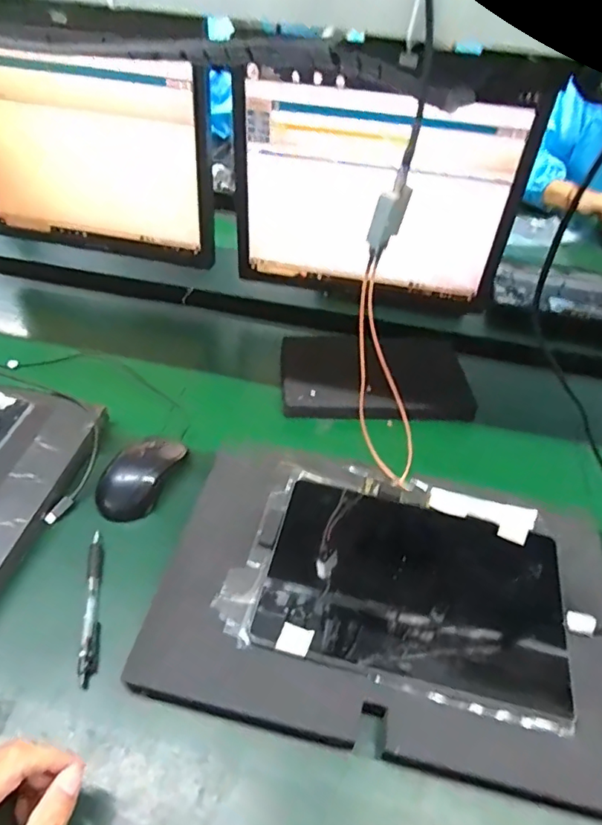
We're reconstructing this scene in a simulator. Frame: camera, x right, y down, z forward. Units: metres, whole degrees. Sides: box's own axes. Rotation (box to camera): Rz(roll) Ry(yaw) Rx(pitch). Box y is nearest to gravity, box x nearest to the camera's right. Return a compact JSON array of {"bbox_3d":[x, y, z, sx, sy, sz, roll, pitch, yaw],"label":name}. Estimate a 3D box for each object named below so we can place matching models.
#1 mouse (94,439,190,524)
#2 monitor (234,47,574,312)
[{"bbox_3d":[-0.169,0.065,0.565,0.059,0.040,0.107,25,47,21],"label":"mouse"},{"bbox_3d":[0.098,-0.290,0.696,0.358,0.298,0.065,12,44,8],"label":"monitor"}]

